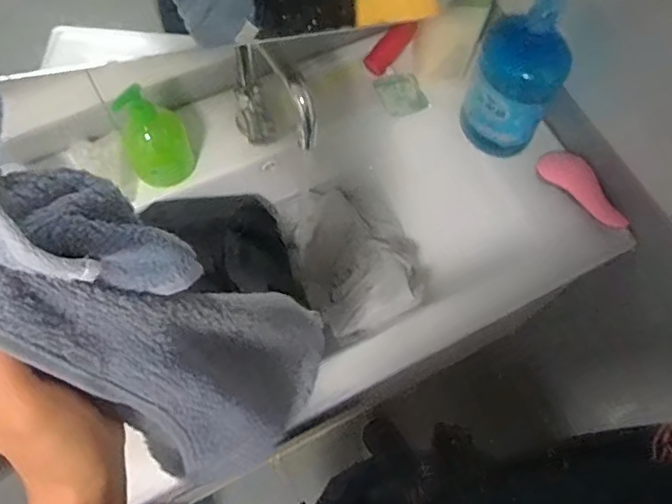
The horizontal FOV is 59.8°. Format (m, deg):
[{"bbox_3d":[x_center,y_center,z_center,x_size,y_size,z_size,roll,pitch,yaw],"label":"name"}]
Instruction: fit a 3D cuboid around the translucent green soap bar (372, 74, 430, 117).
[{"bbox_3d":[0.099,-0.242,0.892,0.063,0.020,0.070,-23,70,-11],"label":"translucent green soap bar"}]

